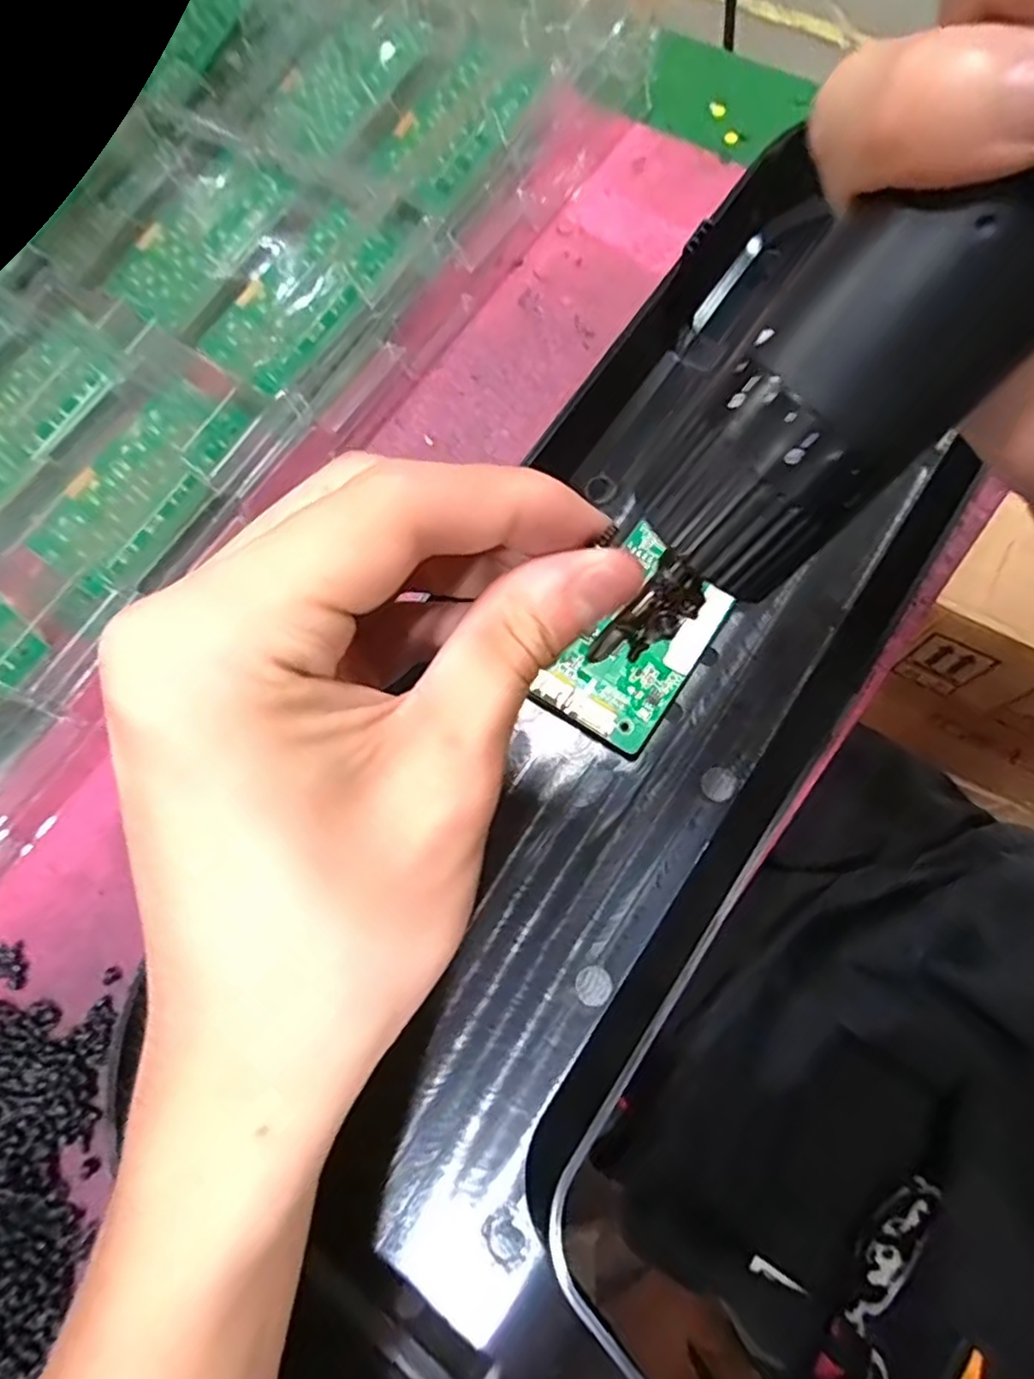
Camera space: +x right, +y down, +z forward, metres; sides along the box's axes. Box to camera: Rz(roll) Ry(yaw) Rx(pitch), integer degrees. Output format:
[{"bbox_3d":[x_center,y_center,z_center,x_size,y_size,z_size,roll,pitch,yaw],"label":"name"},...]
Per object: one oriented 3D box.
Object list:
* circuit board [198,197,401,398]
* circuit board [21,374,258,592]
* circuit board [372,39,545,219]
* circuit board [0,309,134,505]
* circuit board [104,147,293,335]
[{"bbox_3d":[-0.096,-0.175,0.306,0.047,0.011,0.092,32,76,12],"label":"circuit board"},{"bbox_3d":[-0.151,-0.084,0.284,0.048,0.009,0.094,31,76,12],"label":"circuit board"},{"bbox_3d":[-0.030,-0.272,0.332,0.048,0.011,0.095,33,77,13],"label":"circuit board"},{"bbox_3d":[-0.212,-0.121,0.301,0.050,0.012,0.089,37,78,14],"label":"circuit board"},{"bbox_3d":[-0.149,-0.212,0.323,0.050,0.007,0.091,34,85,10],"label":"circuit board"}]

